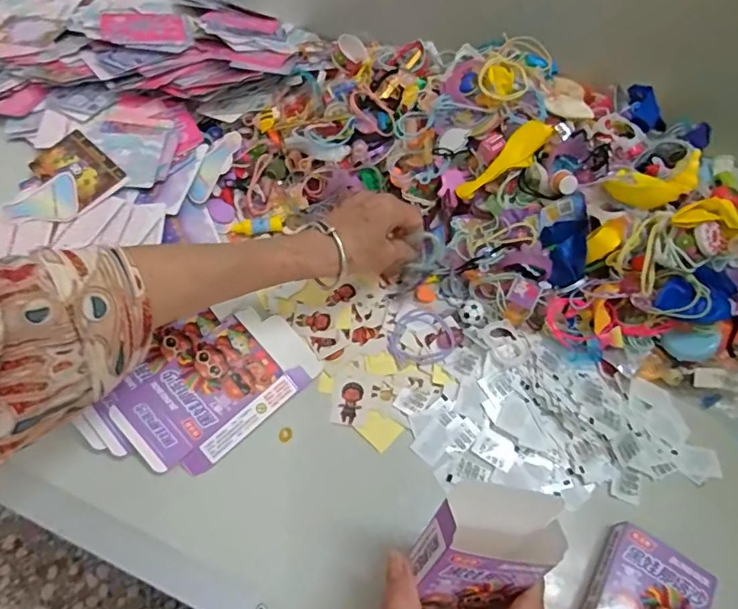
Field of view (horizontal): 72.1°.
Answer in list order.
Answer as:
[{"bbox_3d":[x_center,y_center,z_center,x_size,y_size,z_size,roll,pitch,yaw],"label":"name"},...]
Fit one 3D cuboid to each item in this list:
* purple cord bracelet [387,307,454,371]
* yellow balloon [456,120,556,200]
[{"bbox_3d":[0.045,0.028,0.444,0.057,0.006,0.051,-10,60,-10],"label":"purple cord bracelet"},{"bbox_3d":[0.129,-0.134,0.470,0.108,0.019,0.031,-39,70,-1],"label":"yellow balloon"}]

